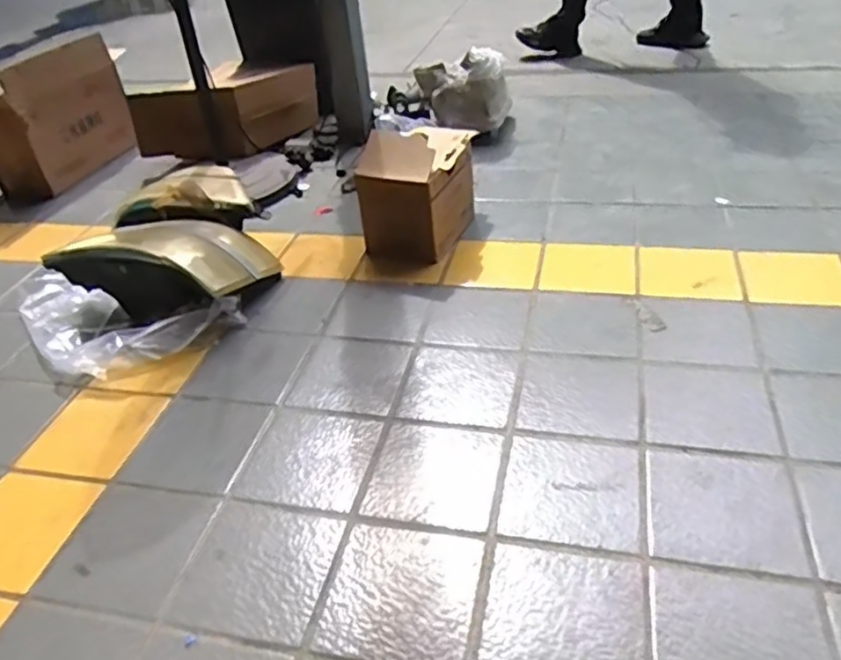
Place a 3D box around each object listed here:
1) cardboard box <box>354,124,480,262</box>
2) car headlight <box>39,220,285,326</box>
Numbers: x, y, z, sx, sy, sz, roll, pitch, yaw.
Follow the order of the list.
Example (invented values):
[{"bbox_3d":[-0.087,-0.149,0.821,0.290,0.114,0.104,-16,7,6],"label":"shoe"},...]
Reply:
[{"bbox_3d":[-0.007,-0.331,1.565,0.194,0.258,0.285,12,41,24],"label":"cardboard box"},{"bbox_3d":[-0.558,-0.145,1.491,0.425,0.159,0.289,13,42,23],"label":"car headlight"}]

